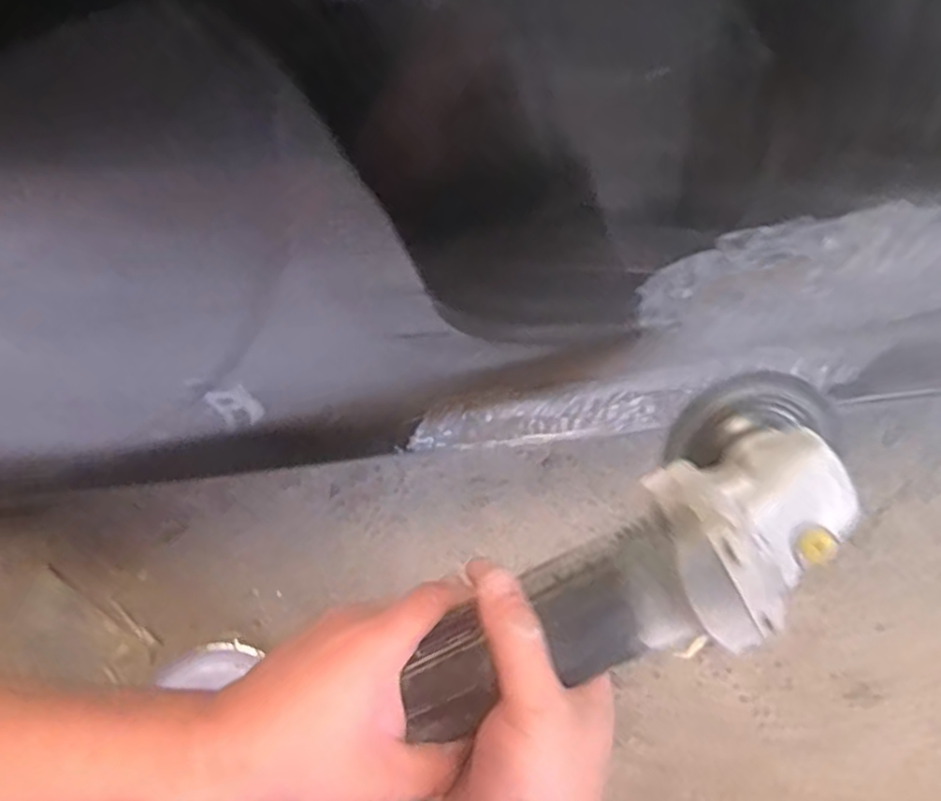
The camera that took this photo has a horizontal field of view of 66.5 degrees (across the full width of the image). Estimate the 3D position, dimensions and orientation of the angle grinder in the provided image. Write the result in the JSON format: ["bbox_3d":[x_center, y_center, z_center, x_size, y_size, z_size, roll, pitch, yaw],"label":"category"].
[{"bbox_3d":[0.080,0.078,0.331,0.250,0.068,0.096,-36,70,-3],"label":"angle grinder"}]

